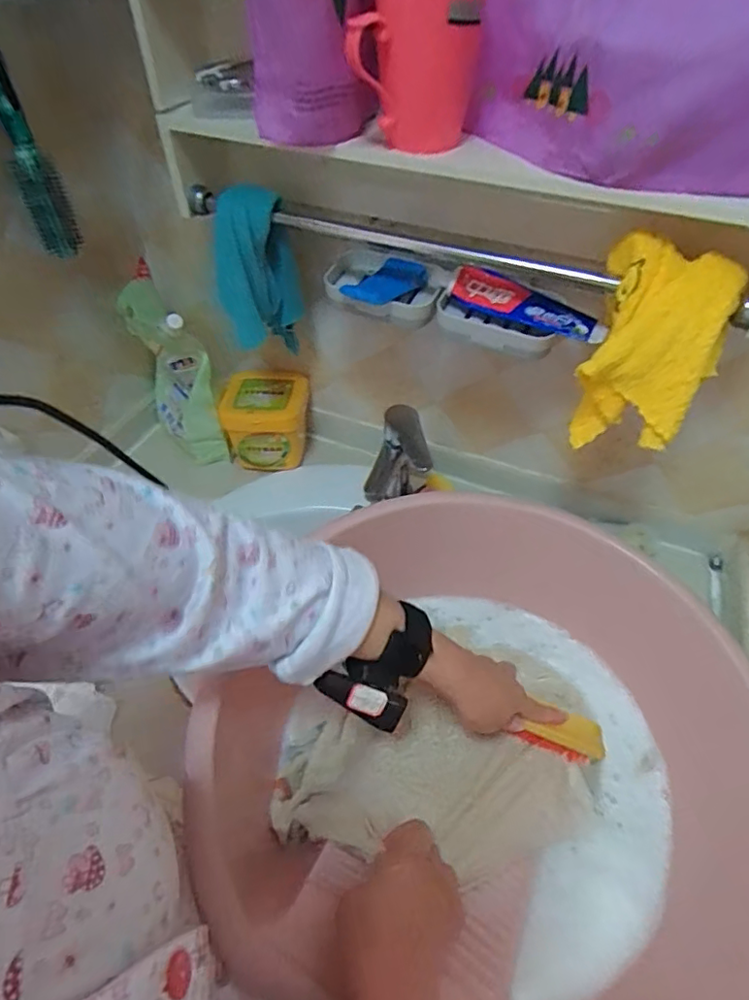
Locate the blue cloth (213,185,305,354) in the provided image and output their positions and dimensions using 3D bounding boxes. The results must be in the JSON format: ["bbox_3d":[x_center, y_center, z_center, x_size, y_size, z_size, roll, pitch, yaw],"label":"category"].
[{"bbox_3d":[-0.138,-0.261,0.665,0.096,0.198,0.056,-8,50,-8],"label":"blue cloth"}]

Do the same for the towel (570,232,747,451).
[{"bbox_3d":[0.236,-0.129,0.502,0.112,0.160,0.094,22,53,17],"label":"towel"}]

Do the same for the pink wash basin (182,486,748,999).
[{"bbox_3d":[0.090,0.224,0.487,0.424,0.133,0.439,9,50,7],"label":"pink wash basin"}]

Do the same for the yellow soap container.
[{"bbox_3d":[-0.164,-0.120,0.856,0.119,0.107,0.109,1,50,-1],"label":"yellow soap container"}]

